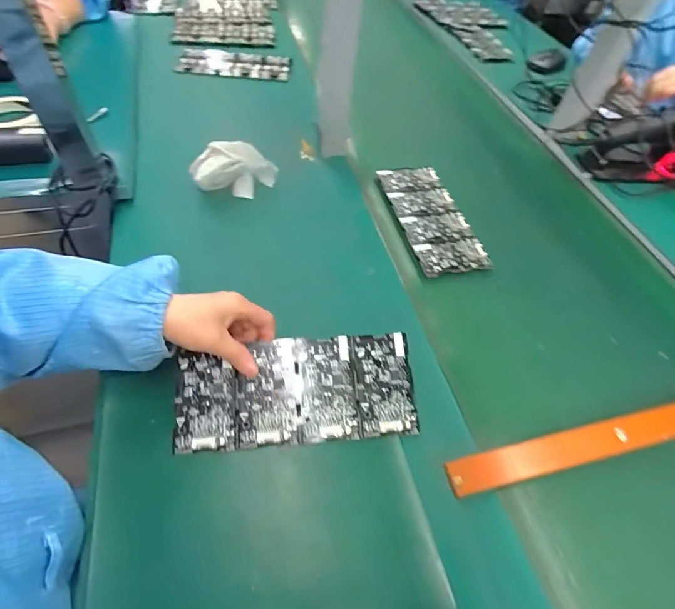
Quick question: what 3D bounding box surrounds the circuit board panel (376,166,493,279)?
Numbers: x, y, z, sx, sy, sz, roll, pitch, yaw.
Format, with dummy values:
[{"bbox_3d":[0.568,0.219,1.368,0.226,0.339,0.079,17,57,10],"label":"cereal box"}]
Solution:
[{"bbox_3d":[0.136,-0.132,0.581,0.099,0.007,0.221,-9,55,-12],"label":"circuit board panel"}]

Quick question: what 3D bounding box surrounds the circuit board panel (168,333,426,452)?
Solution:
[{"bbox_3d":[-0.038,0.082,0.377,0.220,0.006,0.097,-3,72,-6],"label":"circuit board panel"}]

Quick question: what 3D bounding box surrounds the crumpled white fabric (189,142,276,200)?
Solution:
[{"bbox_3d":[-0.147,-0.199,0.572,0.110,0.047,0.087,6,52,-1],"label":"crumpled white fabric"}]

